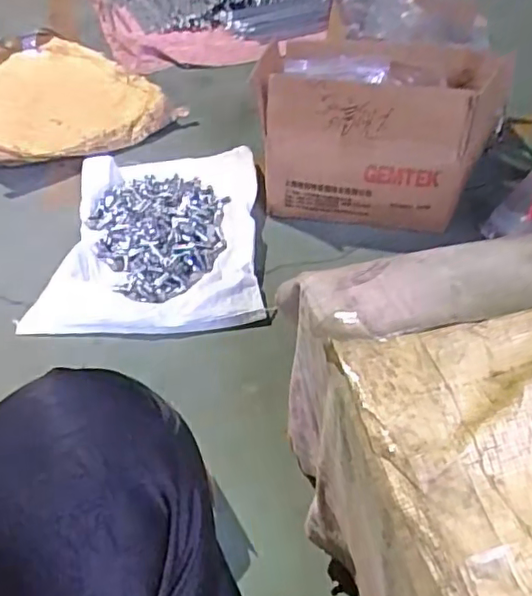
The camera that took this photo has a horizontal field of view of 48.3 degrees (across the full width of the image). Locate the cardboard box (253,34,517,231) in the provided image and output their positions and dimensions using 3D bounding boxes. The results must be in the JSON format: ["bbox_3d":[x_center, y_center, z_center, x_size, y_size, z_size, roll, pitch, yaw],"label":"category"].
[{"bbox_3d":[0.202,-0.327,1.150,0.395,0.258,0.320,4,43,8],"label":"cardboard box"}]

